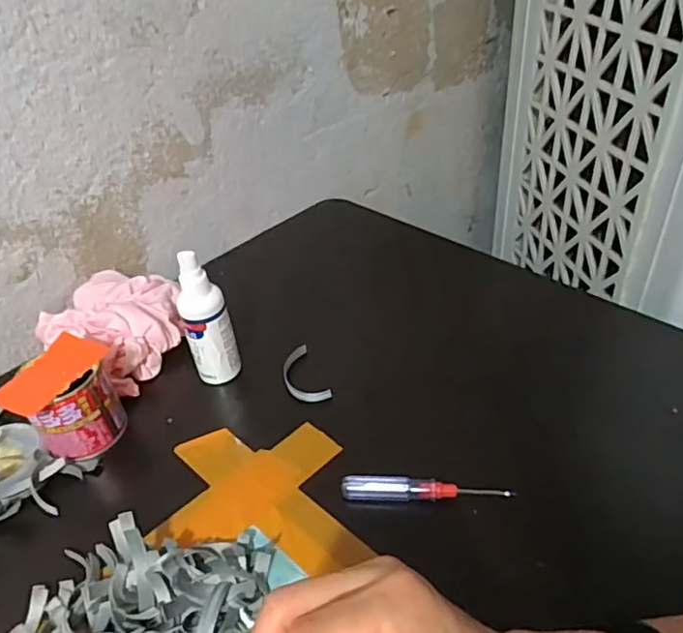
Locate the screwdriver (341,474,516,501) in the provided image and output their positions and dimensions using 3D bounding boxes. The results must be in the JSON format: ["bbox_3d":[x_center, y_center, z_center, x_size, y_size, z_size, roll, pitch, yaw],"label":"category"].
[{"bbox_3d":[0.060,0.126,0.412,0.120,0.012,0.015,1,39,9],"label":"screwdriver"}]

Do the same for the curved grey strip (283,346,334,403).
[{"bbox_3d":[-0.036,0.055,0.522,0.033,0.012,0.066,-20,41,-16],"label":"curved grey strip"}]

